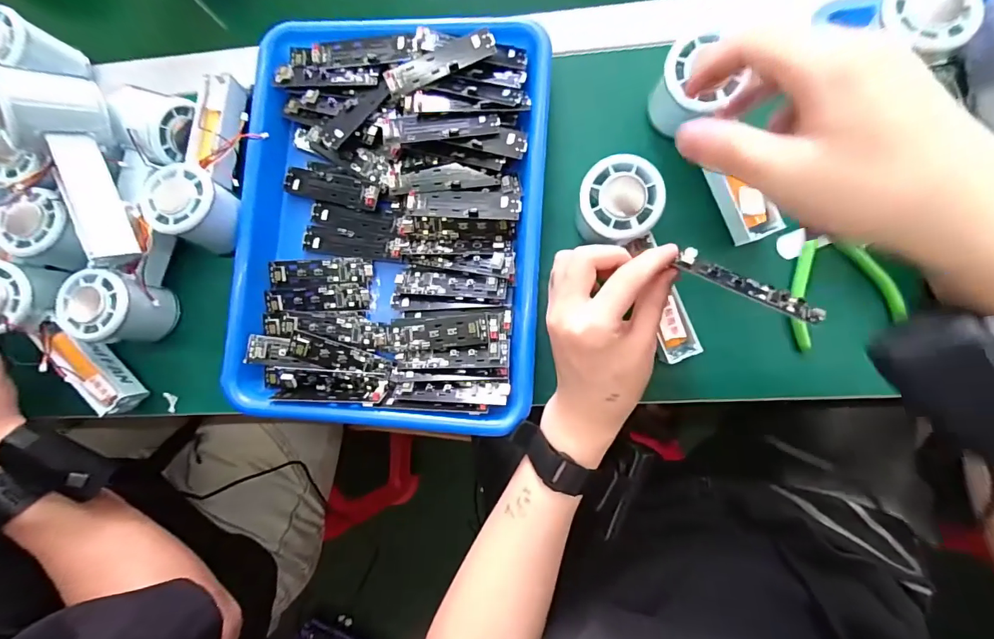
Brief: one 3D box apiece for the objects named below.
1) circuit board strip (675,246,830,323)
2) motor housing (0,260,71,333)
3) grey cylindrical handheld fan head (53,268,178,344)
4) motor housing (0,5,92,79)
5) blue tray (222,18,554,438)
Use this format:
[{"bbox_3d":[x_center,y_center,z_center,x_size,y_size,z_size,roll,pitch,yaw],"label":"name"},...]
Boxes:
[{"bbox_3d":[0.156,-0.021,0.267,0.084,0.012,0.014,30,88,20],"label":"circuit board strip"},{"bbox_3d":[-0.401,-0.018,0.358,0.056,0.044,0.056,11,86,7],"label":"motor housing"},{"bbox_3d":[-0.312,-0.008,0.358,0.049,0.061,0.054,11,86,7],"label":"grey cylindrical handheld fan head"},{"bbox_3d":[-0.420,-0.238,0.386,0.065,0.052,0.053,14,86,7],"label":"motor housing"},{"bbox_3d":[-0.088,-0.081,0.355,0.248,0.032,0.328,3,85,6],"label":"blue tray"}]

